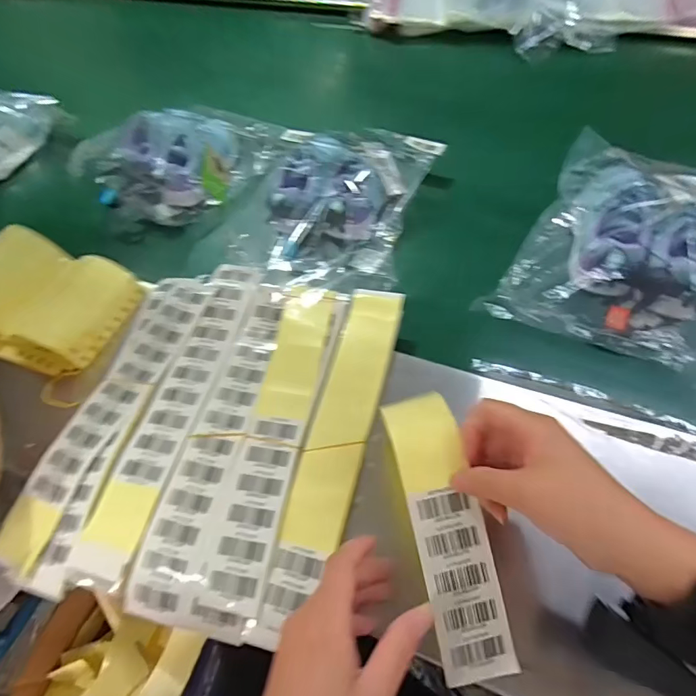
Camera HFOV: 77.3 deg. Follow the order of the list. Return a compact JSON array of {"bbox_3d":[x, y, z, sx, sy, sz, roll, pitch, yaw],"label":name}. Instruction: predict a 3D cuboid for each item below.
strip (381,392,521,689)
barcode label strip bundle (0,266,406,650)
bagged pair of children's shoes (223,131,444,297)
[{"bbox_3d":[0.074,0.134,0.320,0.051,0.020,0.197,-13,78,-3],"label":"strip"},{"bbox_3d":[-0.121,0.068,0.421,0.282,0.029,0.331,12,60,12],"label":"barcode label strip bundle"},{"bbox_3d":[-0.016,-0.182,0.555,0.211,0.071,0.271,10,59,11],"label":"bagged pair of children's shoes"}]

